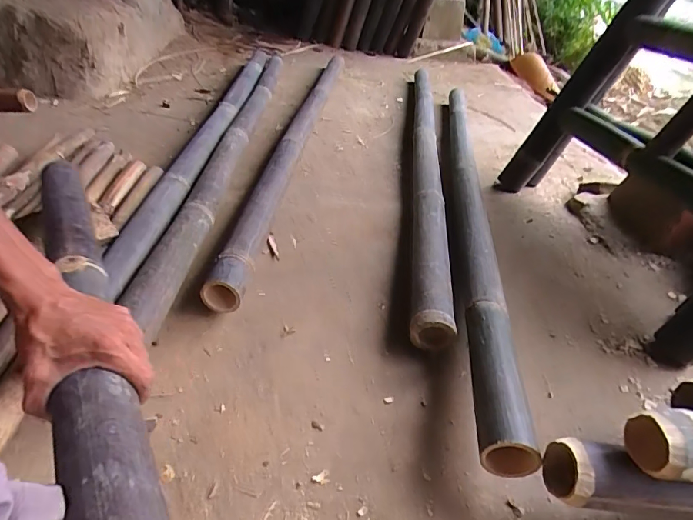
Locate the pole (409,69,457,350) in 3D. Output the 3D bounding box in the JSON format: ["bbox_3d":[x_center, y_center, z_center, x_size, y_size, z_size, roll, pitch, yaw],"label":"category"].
[{"bbox_3d":[0.201,-0.246,1.108,0.075,0.088,1.107,8,38,2],"label":"pole"}]

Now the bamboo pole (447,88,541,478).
[{"bbox_3d":[0.252,-0.106,0.915,0.074,0.078,1.071,9,38,3],"label":"bamboo pole"}]

